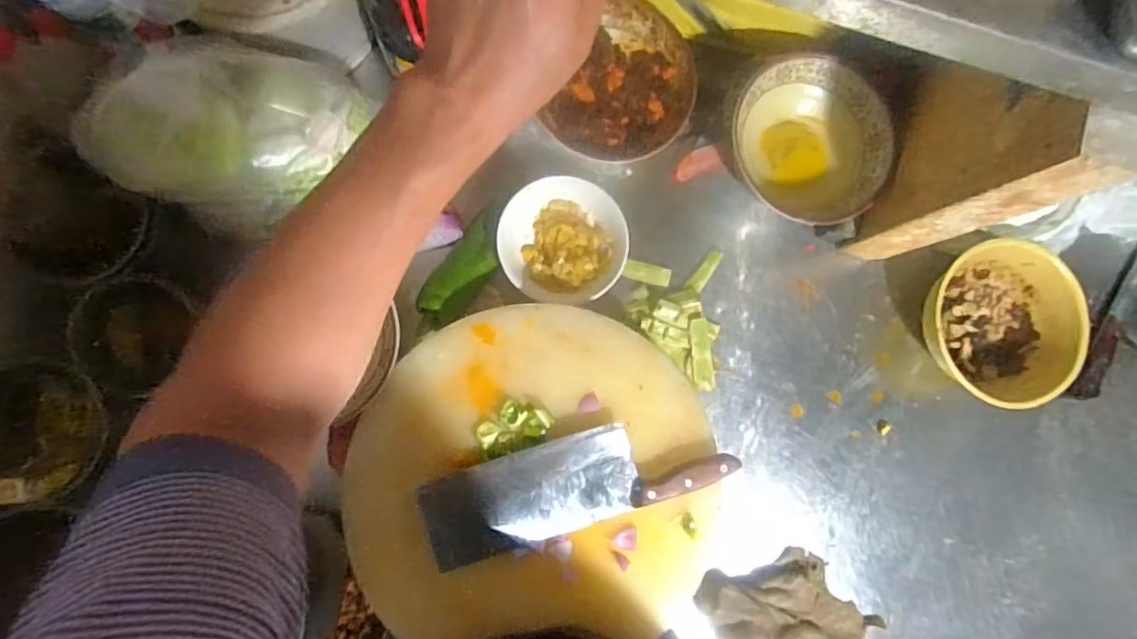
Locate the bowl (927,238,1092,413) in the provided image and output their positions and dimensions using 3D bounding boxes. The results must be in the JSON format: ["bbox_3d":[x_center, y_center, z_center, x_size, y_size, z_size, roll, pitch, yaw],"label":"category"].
[{"bbox_3d":[0.532,0.013,0.737,0.189,0.080,0.194,0,85,-6],"label":"bowl"}]

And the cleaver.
[{"bbox_3d":[0.010,0.172,0.618,0.319,0.014,0.094,-17,89,-7],"label":"cleaver"}]

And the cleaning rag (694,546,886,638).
[{"bbox_3d":[0.267,0.355,0.708,0.193,0.038,0.145,-22,88,-7],"label":"cleaning rag"}]

